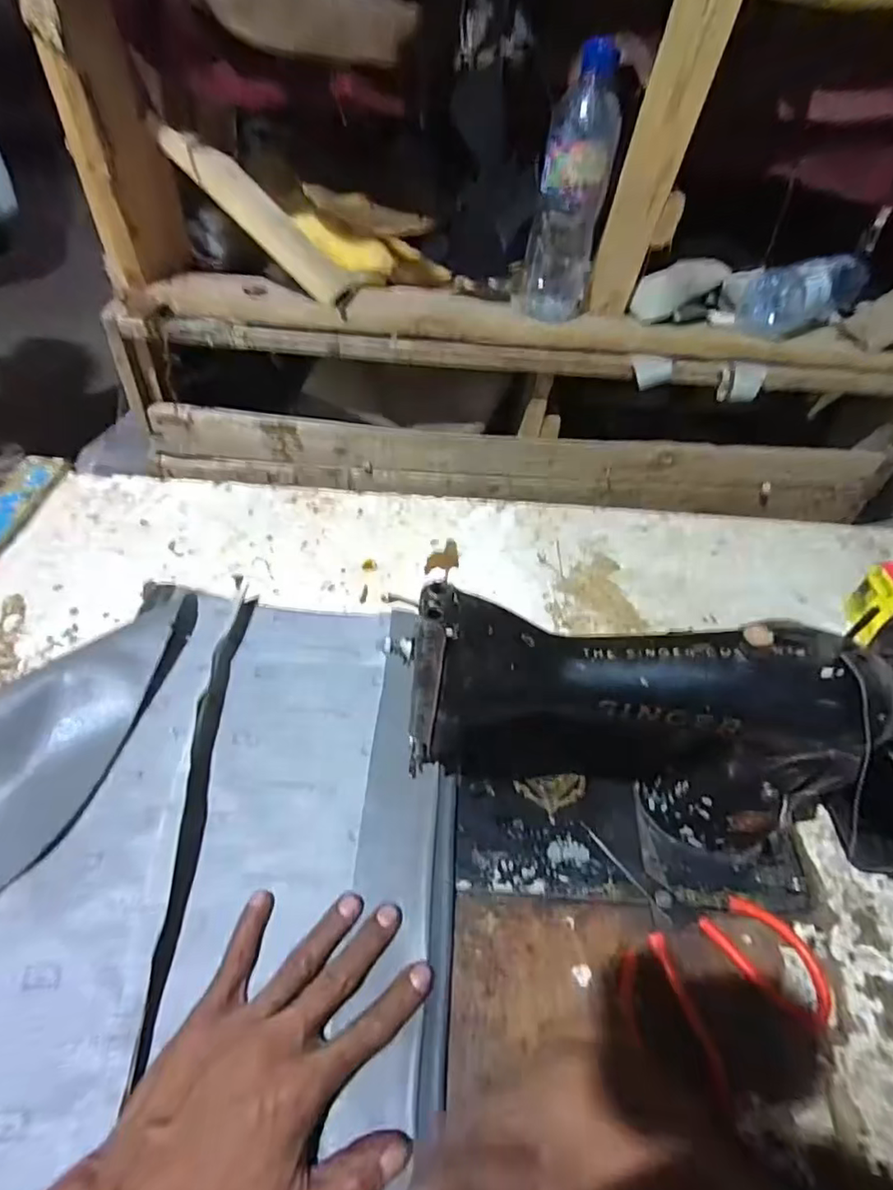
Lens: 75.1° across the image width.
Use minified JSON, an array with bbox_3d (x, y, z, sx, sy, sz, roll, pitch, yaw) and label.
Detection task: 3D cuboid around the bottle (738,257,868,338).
[{"bbox_3d":[0.430,-0.367,0.696,0.189,0.066,0.076,-31,60,-28],"label":"bottle"}]

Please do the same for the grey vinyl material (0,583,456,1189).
[{"bbox_3d":[-0.240,0.167,0.384,0.476,0.050,0.446,4,45,-3],"label":"grey vinyl material"}]

